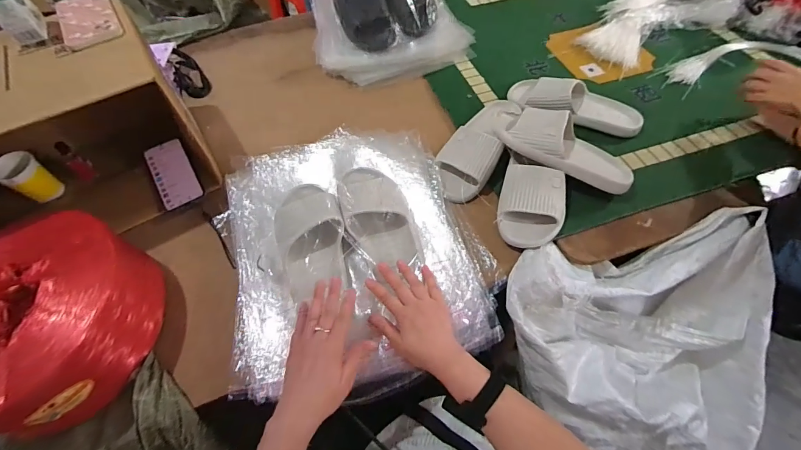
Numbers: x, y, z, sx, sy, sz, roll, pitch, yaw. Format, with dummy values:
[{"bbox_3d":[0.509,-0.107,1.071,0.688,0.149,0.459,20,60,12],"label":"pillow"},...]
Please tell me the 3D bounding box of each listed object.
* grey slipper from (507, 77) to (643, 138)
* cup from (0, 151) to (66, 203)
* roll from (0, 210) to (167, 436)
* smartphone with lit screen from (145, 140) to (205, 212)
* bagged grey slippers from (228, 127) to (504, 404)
[{"bbox_3d":[0.366,-0.257,0.763,0.262,0.073,0.101,12,60,11],"label":"grey slipper"},{"bbox_3d":[-0.668,-0.083,0.651,0.074,0.088,0.065,28,64,19],"label":"cup"},{"bbox_3d":[-0.484,0.122,0.503,0.234,0.130,0.250,-2,58,3],"label":"roll"},{"bbox_3d":[-0.439,-0.103,0.699,0.070,0.011,0.159,-26,67,-18],"label":"smartphone with lit screen"},{"bbox_3d":[-0.091,0.017,0.610,0.404,0.083,0.473,-20,59,-8],"label":"bagged grey slippers"}]

